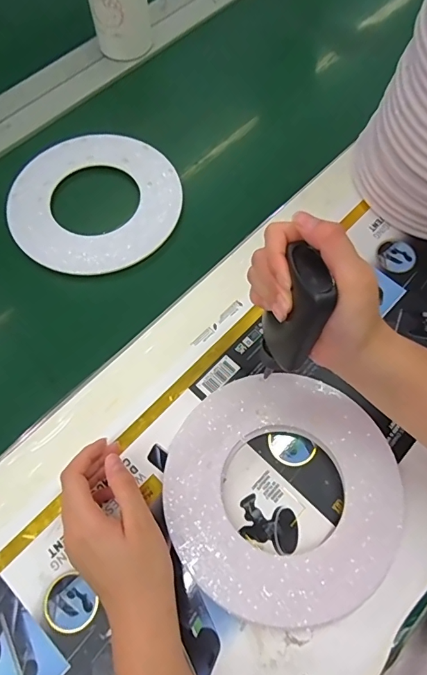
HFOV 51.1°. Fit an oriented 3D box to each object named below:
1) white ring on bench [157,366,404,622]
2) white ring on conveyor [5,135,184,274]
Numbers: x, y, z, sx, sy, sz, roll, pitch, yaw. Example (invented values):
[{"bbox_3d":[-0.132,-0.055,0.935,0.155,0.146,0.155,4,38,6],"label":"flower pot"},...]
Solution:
[{"bbox_3d":[0.059,0.127,0.377,0.192,0.024,0.187,0,68,1],"label":"white ring on bench"},{"bbox_3d":[-0.136,-0.155,0.511,0.192,0.008,0.184,0,68,-1],"label":"white ring on conveyor"}]

